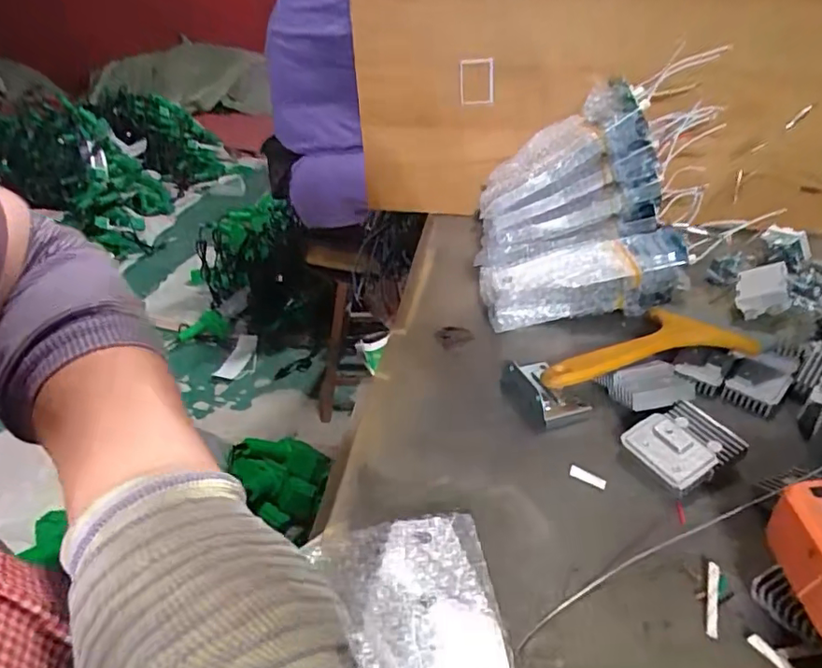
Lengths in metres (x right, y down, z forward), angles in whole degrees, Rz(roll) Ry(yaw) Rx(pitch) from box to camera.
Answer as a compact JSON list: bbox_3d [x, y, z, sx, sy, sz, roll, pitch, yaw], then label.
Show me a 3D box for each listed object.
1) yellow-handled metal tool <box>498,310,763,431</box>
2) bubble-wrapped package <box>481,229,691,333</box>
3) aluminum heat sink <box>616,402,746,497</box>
[{"bbox_3d":[0.147,0.016,0.401,0.171,0.026,0.071,-13,33,-13],"label":"yellow-handled metal tool"},{"bbox_3d":[0.145,-0.047,0.481,0.165,0.056,0.072,2,33,5],"label":"bubble-wrapped package"},{"bbox_3d":[0.161,0.067,0.334,0.057,0.017,0.046,-18,34,-20],"label":"aluminum heat sink"}]

